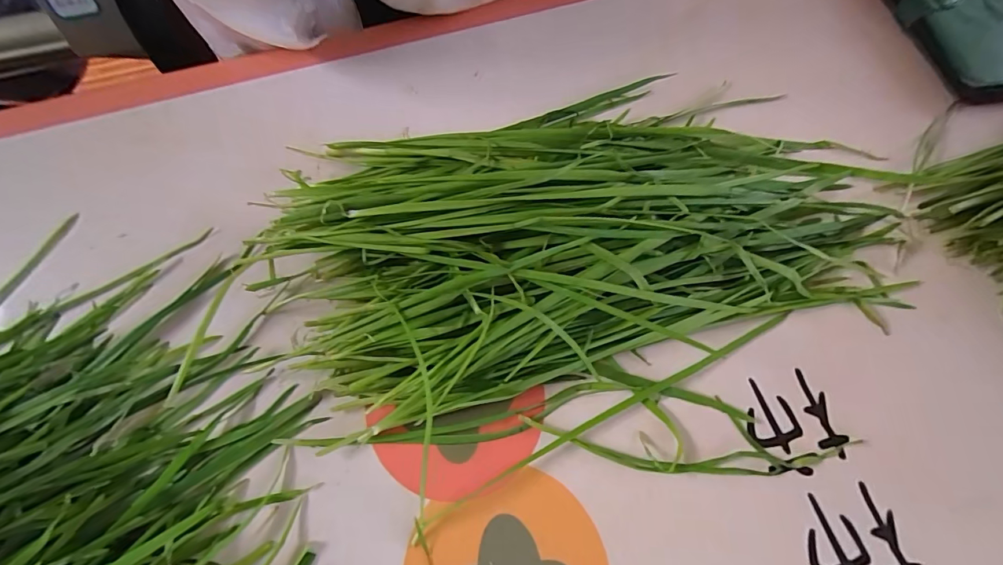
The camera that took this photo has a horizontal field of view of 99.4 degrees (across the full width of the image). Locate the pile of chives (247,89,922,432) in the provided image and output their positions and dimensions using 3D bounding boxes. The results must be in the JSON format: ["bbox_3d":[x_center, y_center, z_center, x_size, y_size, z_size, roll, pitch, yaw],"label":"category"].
[{"bbox_3d":[0.043,-0.041,0.248,0.349,0.037,0.177,-14,69,-3],"label":"pile of chives"}]

